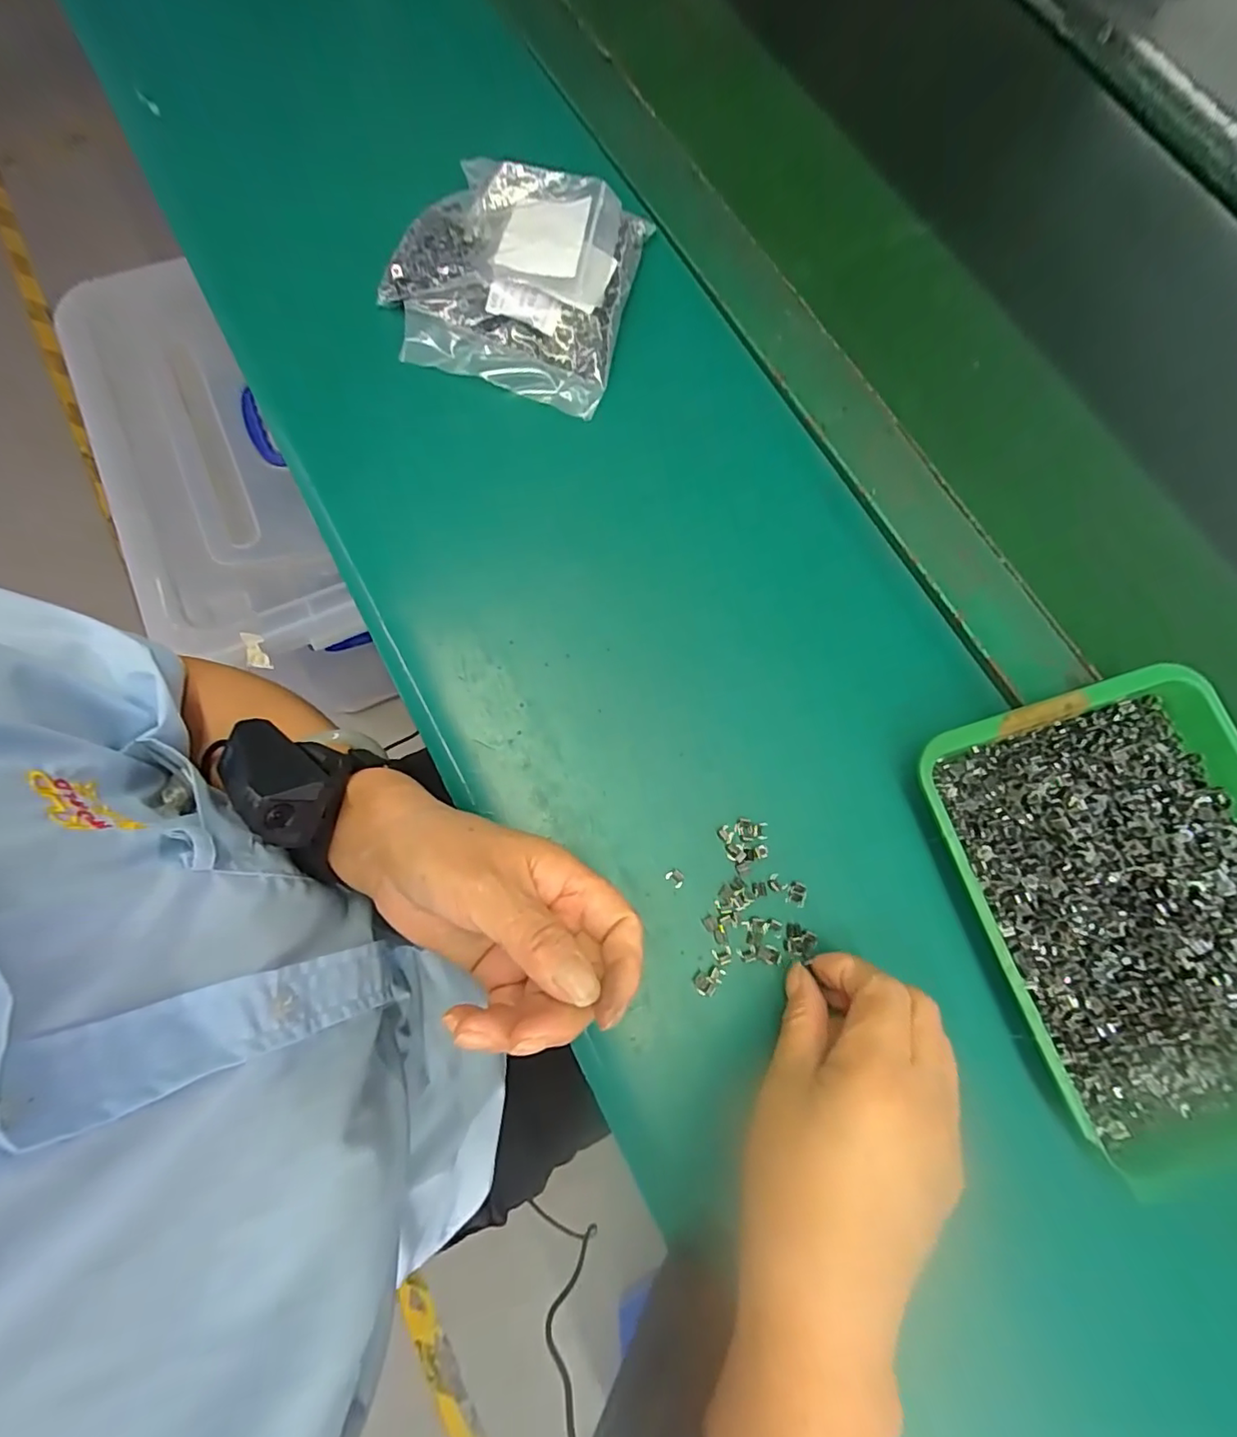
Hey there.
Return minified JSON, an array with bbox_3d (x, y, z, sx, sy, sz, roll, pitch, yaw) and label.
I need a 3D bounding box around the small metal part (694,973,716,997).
[{"bbox_3d":[0.042,0.130,0.265,0.011,0.004,0.008,33,77,7],"label":"small metal part"}]

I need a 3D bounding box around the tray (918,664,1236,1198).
[{"bbox_3d":[0.268,0.092,0.275,0.175,0.030,0.217,-16,76,-8],"label":"tray"}]

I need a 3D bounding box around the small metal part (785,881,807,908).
[{"bbox_3d":[0.091,0.089,0.279,0.009,0.004,0.012,22,76,5],"label":"small metal part"}]

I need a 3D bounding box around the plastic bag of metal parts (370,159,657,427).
[{"bbox_3d":[-0.068,-0.288,0.355,0.144,0.044,0.148,13,74,0],"label":"plastic bag of metal parts"}]

